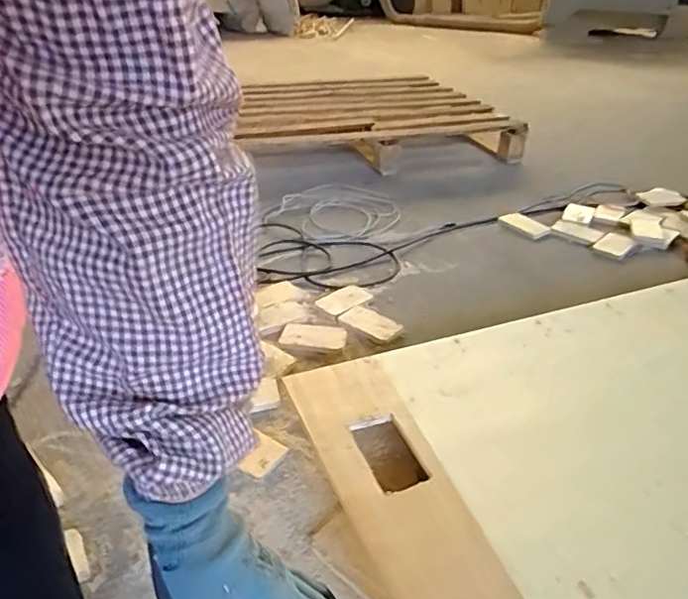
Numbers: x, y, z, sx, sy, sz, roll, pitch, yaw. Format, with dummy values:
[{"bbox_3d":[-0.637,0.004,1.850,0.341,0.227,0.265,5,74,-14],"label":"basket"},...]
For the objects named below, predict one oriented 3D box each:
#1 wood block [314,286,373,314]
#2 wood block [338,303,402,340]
[{"bbox_3d":[0.000,-0.002,1.379,0.075,0.010,0.145,29,41,36],"label":"wood block"},{"bbox_3d":[0.059,0.054,1.307,0.080,0.017,0.140,-26,42,-37],"label":"wood block"}]

